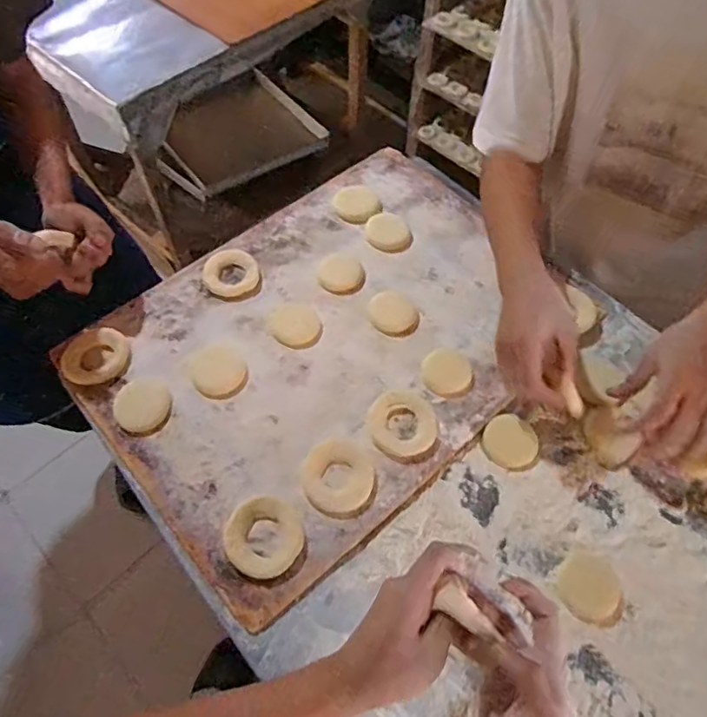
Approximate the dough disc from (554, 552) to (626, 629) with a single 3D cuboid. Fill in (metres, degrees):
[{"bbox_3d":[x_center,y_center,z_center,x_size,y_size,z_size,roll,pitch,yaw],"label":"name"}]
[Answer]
[{"bbox_3d":[0.245,0.237,0.576,0.068,0.006,0.067,1,60,-2],"label":"dough disc"}]

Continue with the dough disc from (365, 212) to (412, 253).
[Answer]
[{"bbox_3d":[0.050,-0.181,0.802,0.067,0.011,0.059,29,63,14],"label":"dough disc"}]

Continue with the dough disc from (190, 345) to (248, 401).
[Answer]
[{"bbox_3d":[-0.167,0.015,0.693,0.064,0.008,0.078,-25,64,-16],"label":"dough disc"}]

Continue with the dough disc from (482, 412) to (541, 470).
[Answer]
[{"bbox_3d":[0.185,0.097,0.656,0.061,0.007,0.063,1,60,-2],"label":"dough disc"}]

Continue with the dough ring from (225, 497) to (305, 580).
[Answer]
[{"bbox_3d":[-0.093,0.185,0.583,0.078,0.013,0.079,1,60,-2],"label":"dough ring"}]

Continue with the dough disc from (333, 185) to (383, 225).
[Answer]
[{"bbox_3d":[0.006,-0.229,0.830,0.068,0.008,0.067,1,60,-2],"label":"dough disc"}]

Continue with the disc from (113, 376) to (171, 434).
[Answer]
[{"bbox_3d":[-0.250,0.053,0.661,0.062,0.006,0.072,-1,60,-3],"label":"disc"}]

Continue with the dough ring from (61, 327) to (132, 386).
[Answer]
[{"bbox_3d":[-0.321,-0.004,0.695,0.081,0.011,0.074,-21,63,-13],"label":"dough ring"}]

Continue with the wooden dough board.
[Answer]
[{"bbox_3d":[-0.021,-0.034,0.723,0.581,0.015,0.423,-37,68,-21],"label":"wooden dough board"}]

